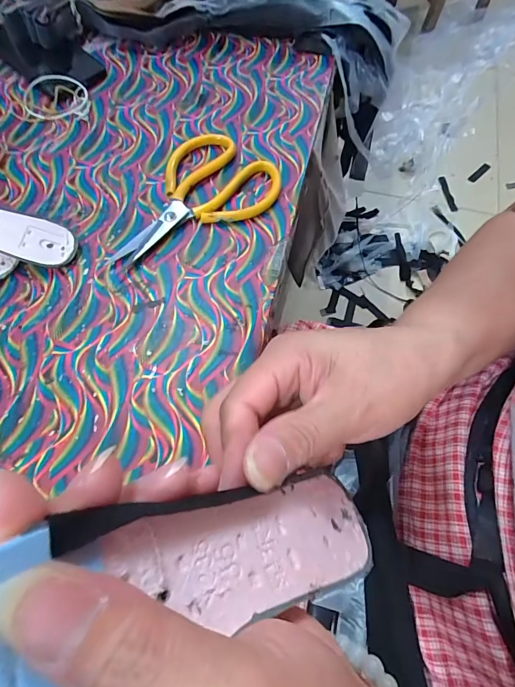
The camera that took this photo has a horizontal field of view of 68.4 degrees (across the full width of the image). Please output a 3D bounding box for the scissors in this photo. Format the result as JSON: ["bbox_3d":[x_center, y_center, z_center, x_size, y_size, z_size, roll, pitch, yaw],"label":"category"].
[{"bbox_3d":[-0.066,-0.138,0.376,0.114,0.012,0.180,37,72,14],"label":"scissors"}]

